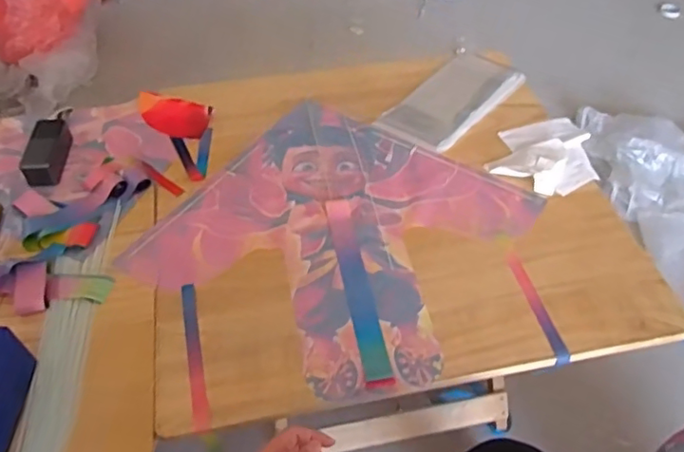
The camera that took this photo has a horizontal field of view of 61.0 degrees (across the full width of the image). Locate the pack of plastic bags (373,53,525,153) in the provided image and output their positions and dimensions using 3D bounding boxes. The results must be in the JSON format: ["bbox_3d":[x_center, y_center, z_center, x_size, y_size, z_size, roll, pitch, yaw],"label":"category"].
[{"bbox_3d":[0.228,-0.259,1.193,0.309,0.015,0.148,-41,66,-18],"label":"pack of plastic bags"}]

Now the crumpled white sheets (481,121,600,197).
[{"bbox_3d":[0.383,-0.132,1.093,0.223,0.030,0.179,-17,51,-15],"label":"crumpled white sheets"}]

